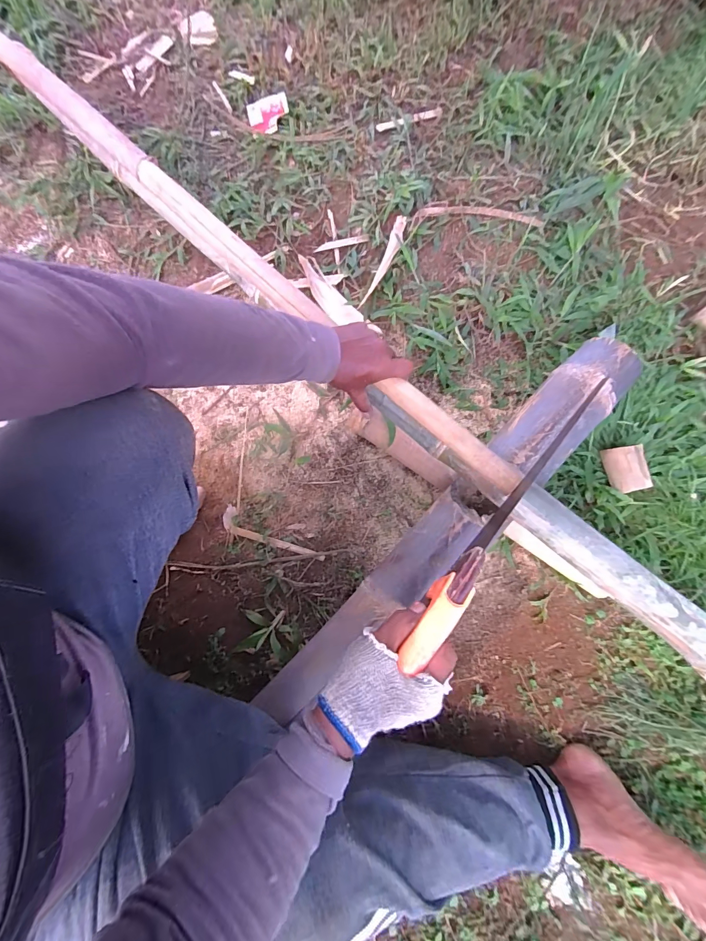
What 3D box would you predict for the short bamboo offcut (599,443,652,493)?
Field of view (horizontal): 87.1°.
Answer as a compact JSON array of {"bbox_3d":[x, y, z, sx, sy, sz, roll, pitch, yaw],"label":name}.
[{"bbox_3d":[0.446,-0.001,0.613,0.059,0.052,0.079,-3,76,-3],"label":"short bamboo offcut"}]

